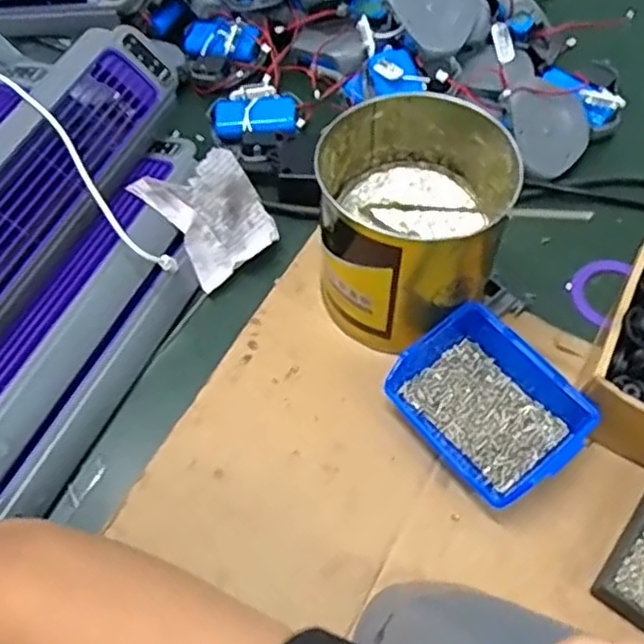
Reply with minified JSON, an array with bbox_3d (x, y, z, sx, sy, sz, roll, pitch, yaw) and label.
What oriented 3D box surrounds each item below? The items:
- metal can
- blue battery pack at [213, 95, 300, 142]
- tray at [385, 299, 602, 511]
[{"bbox_3d":[0.058,-0.065,0.456,0.119,0.107,0.131,17,63,11],"label":"metal can"},{"bbox_3d":[-0.056,-0.171,0.577,0.069,0.017,0.042,-2,61,0],"label":"blue battery pack"},{"bbox_3d":[0.107,0.053,0.437,0.084,0.048,0.110,-37,66,-18],"label":"tray"}]

